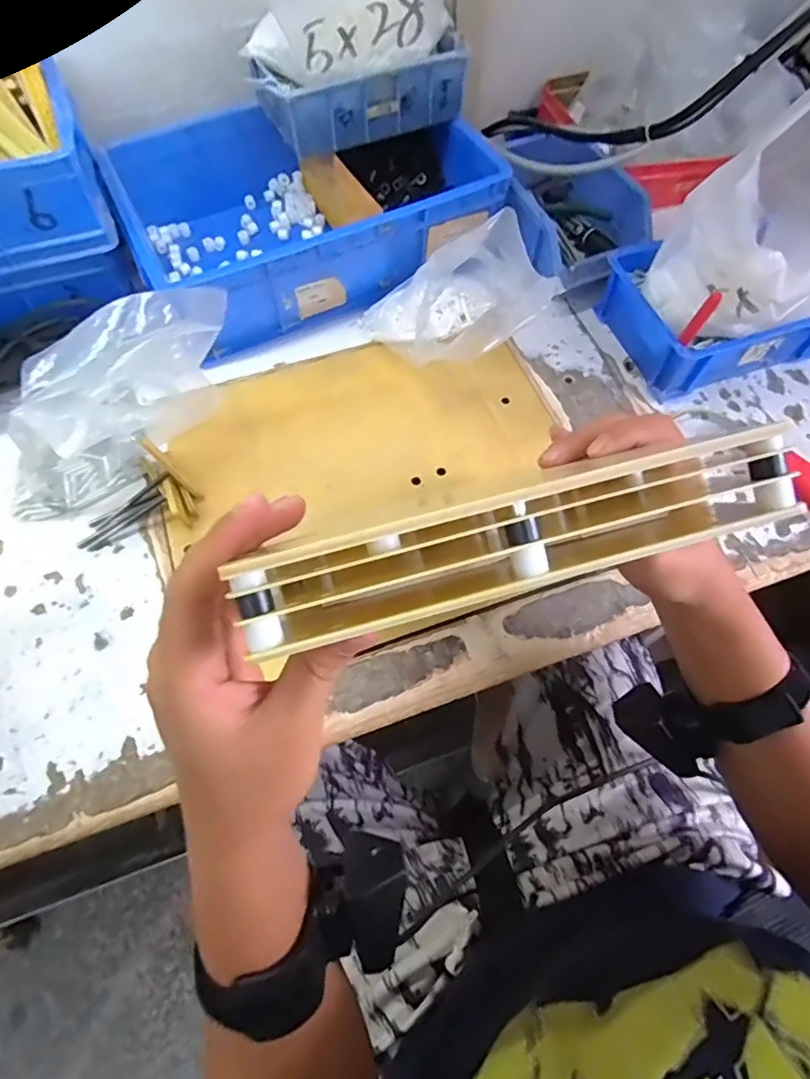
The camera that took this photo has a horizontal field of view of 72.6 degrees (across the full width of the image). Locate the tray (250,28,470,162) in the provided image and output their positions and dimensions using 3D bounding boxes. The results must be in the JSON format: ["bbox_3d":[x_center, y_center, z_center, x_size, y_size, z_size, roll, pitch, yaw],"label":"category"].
[{"bbox_3d":[-0.042,-0.445,0.545,0.204,0.061,0.077,-19,65,-10],"label":"tray"}]

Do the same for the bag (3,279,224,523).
[{"bbox_3d":[-0.232,-0.104,0.443,0.223,0.150,0.086,-41,71,-17],"label":"bag"}]

